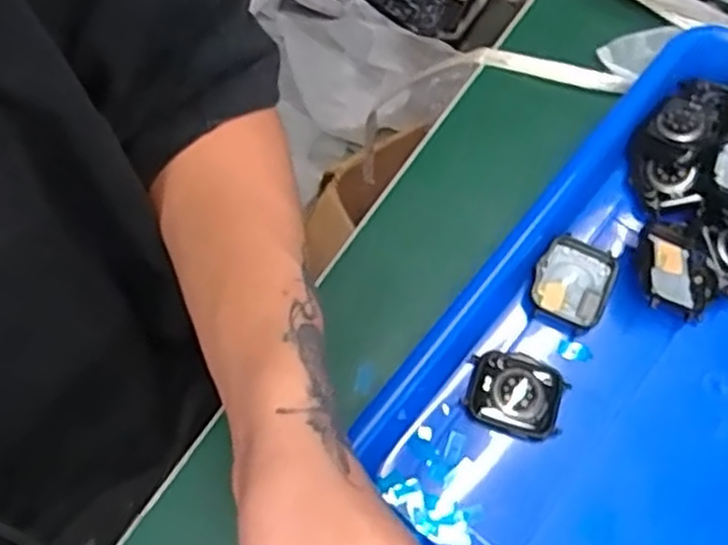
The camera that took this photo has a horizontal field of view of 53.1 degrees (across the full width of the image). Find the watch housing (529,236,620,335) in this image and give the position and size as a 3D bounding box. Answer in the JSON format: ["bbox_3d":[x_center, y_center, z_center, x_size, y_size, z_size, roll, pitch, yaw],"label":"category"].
[{"bbox_3d":[0.106,0.006,0.370,0.039,0.007,0.044,24,73,8],"label":"watch housing"}]

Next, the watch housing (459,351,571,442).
[{"bbox_3d":[0.074,0.060,0.356,0.046,0.015,0.038,16,72,6],"label":"watch housing"}]

